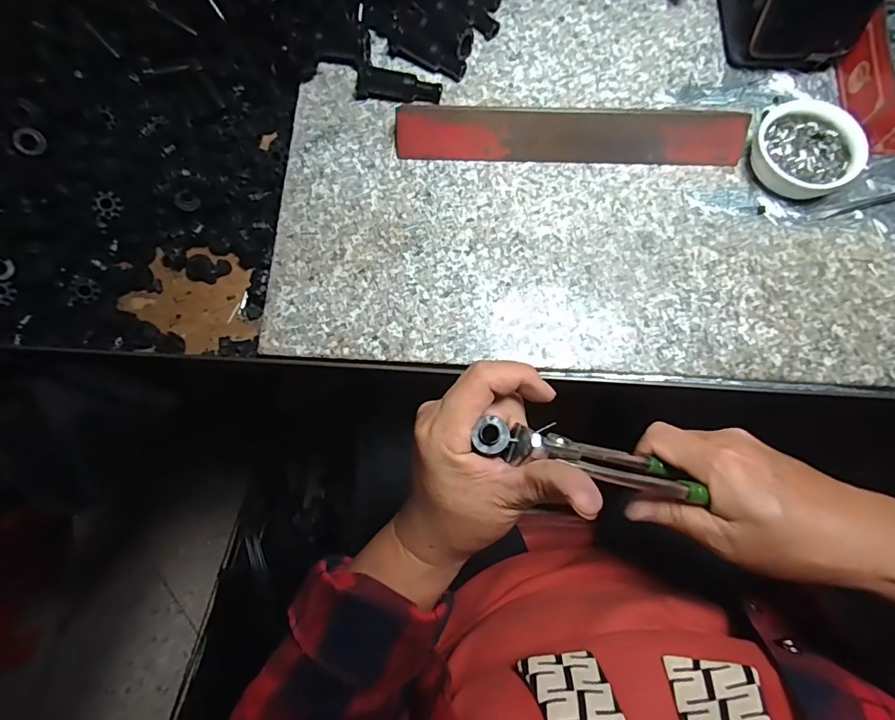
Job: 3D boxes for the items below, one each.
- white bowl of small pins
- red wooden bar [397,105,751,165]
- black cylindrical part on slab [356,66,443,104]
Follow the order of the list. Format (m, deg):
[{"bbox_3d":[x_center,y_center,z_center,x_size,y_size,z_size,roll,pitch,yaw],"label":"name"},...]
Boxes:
[{"bbox_3d":[0.258,-0.152,0.355,0.066,0.028,0.072,0,75,2],"label":"white bowl of small pins"},{"bbox_3d":[0.092,-0.170,0.367,0.256,0.024,0.027,1,75,2],"label":"red wooden bar"},{"bbox_3d":[-0.038,-0.216,0.384,0.066,0.020,0.015,7,76,4],"label":"black cylindrical part on slab"}]

